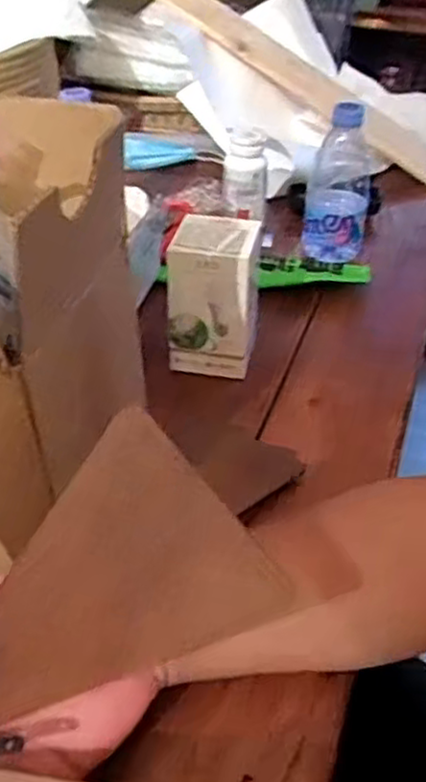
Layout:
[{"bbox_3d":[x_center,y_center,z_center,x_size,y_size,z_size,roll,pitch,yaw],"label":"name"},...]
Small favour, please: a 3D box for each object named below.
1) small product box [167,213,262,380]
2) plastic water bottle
[{"bbox_3d":[0.002,-0.083,0.618,0.074,0.114,0.067,6,39,4],"label":"small product box"},{"bbox_3d":[0.130,-0.215,0.751,0.064,0.148,0.060,9,39,8],"label":"plastic water bottle"}]

